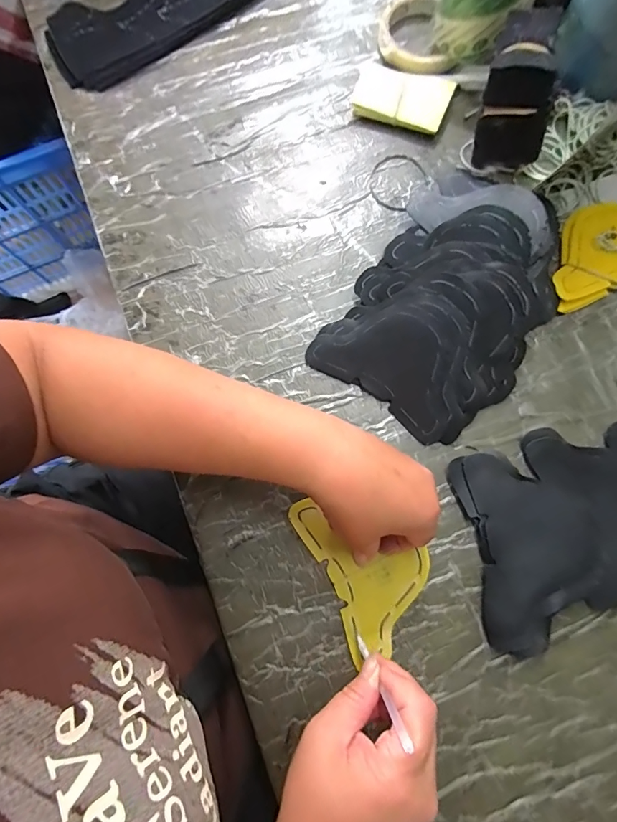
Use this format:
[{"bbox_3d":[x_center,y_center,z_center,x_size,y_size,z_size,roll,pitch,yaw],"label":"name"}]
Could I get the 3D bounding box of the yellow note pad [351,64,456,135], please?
[{"bbox_3d":[0.093,-0.322,0.430,0.097,0.022,0.059,23,79,6],"label":"yellow note pad"}]

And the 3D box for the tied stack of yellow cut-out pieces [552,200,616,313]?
[{"bbox_3d":[0.289,-0.153,0.395,0.139,0.015,0.094,-13,78,-1],"label":"tied stack of yellow cut-out pieces"}]

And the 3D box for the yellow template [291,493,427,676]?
[{"bbox_3d":[0.047,0.120,0.335,0.083,0.005,0.125,-25,78,-4],"label":"yellow template"}]

